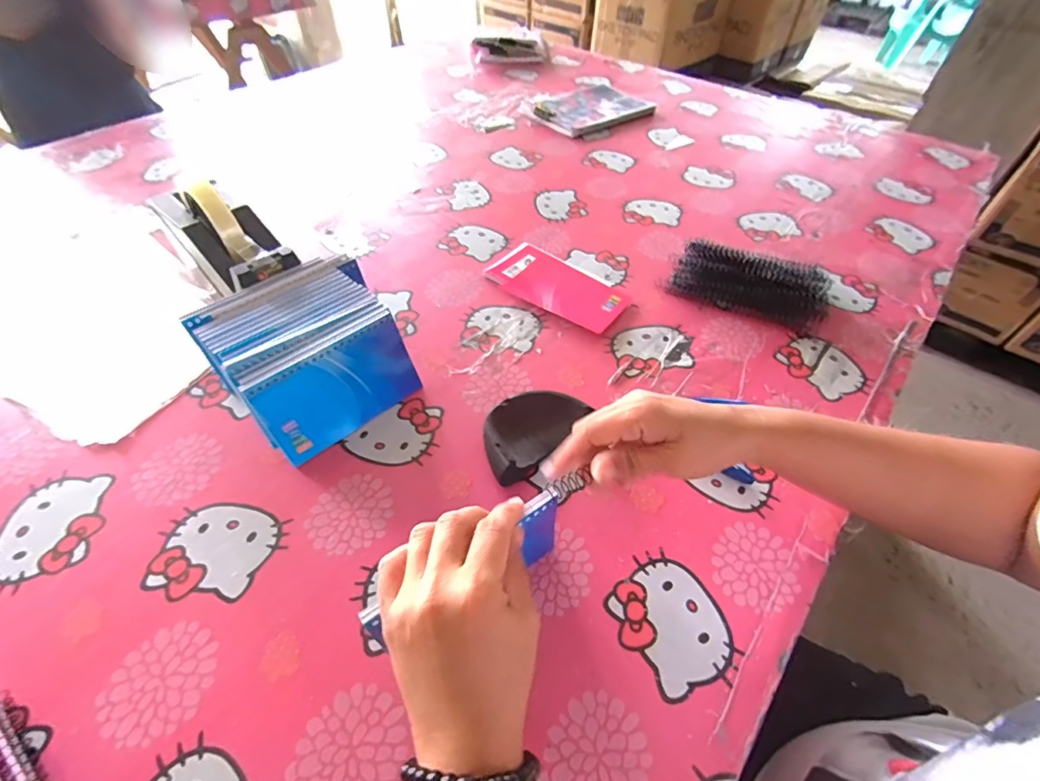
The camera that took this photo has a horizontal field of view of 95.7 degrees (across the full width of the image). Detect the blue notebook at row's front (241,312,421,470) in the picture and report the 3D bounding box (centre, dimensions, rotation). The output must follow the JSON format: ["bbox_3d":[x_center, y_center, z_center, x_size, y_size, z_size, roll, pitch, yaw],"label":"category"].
[{"bbox_3d":[-0.151,-0.002,0.404,0.131,0.077,0.004,-36,35,-27],"label":"blue notebook at row's front"}]

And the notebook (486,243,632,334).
[{"bbox_3d":[0.044,-0.126,0.556,0.168,0.008,0.090,32,57,23],"label":"notebook"}]

